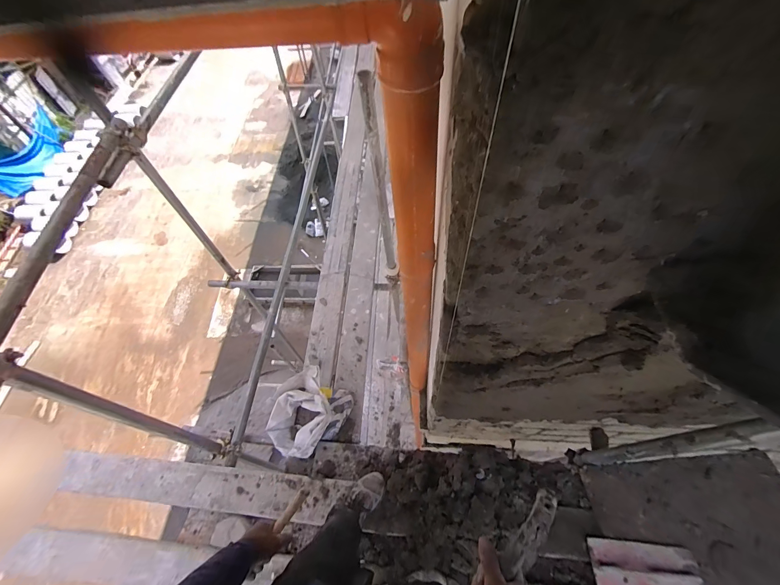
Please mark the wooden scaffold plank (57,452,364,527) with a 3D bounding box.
[{"bbox_3d":[-0.762,0.788,1.366,1.215,0.060,0.152,3,61,6],"label":"wooden scaffold plank"}]

